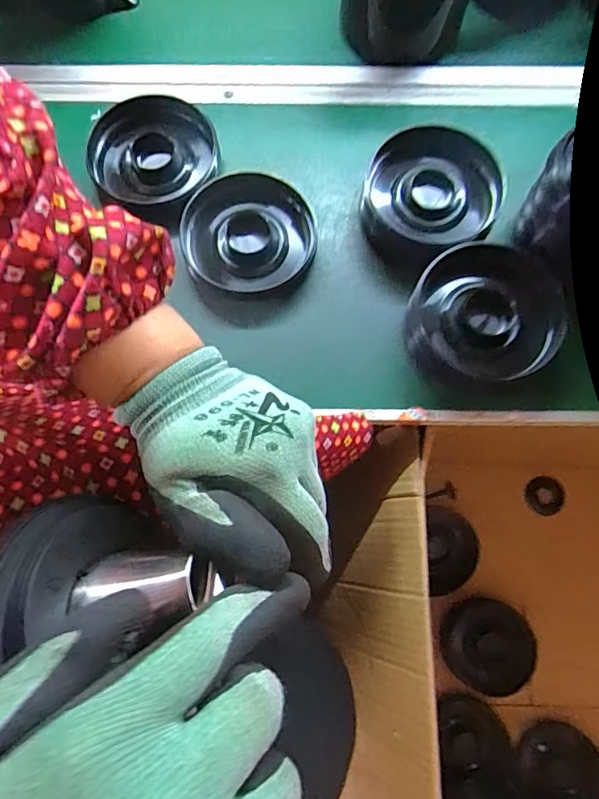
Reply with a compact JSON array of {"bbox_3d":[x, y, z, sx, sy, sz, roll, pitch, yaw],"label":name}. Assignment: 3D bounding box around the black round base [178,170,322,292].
[{"bbox_3d":[-0.048,-0.154,0.455,0.118,0.028,0.108,0,75,-1],"label":"black round base"}]

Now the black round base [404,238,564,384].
[{"bbox_3d":[0.160,-0.074,0.420,0.124,0.043,0.110,4,75,0],"label":"black round base"}]

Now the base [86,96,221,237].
[{"bbox_3d":[-0.144,-0.234,0.476,0.126,0.031,0.117,0,75,-1],"label":"base"}]

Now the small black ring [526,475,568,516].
[{"bbox_3d":[0.399,0.156,0.789,0.057,0.014,0.062,0,75,-1],"label":"small black ring"}]

